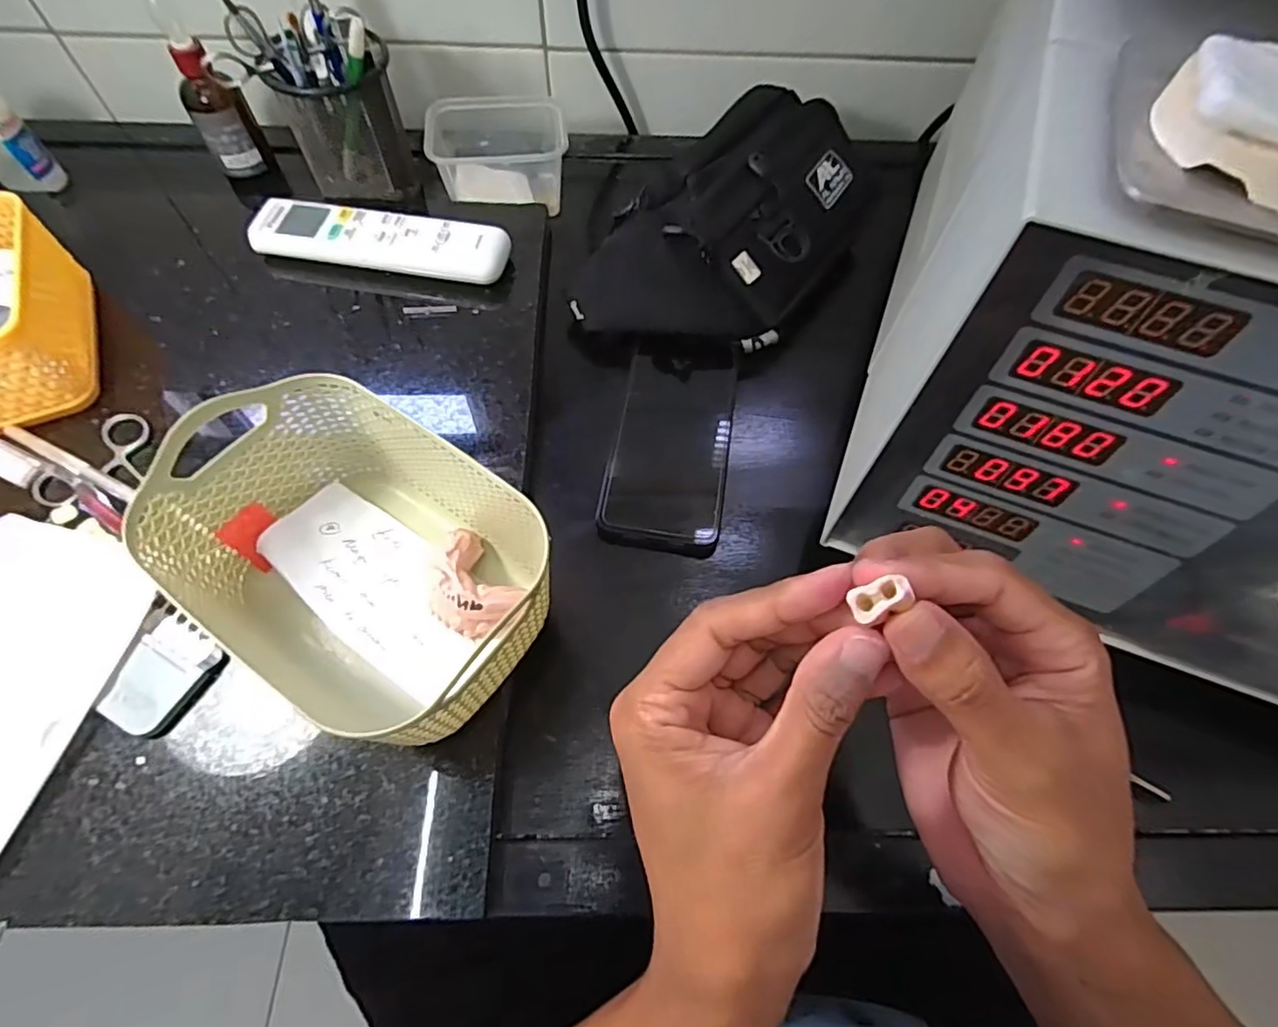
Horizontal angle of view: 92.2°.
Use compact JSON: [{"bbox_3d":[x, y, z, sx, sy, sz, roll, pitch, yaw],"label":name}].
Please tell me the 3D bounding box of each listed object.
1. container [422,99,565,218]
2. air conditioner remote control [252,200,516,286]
[{"bbox_3d":[-0.111,-0.286,0.500,0.103,0.064,0.075,-6,63,-4],"label":"container"},{"bbox_3d":[-0.184,-0.190,0.440,0.177,0.023,0.052,10,63,4],"label":"air conditioner remote control"}]

